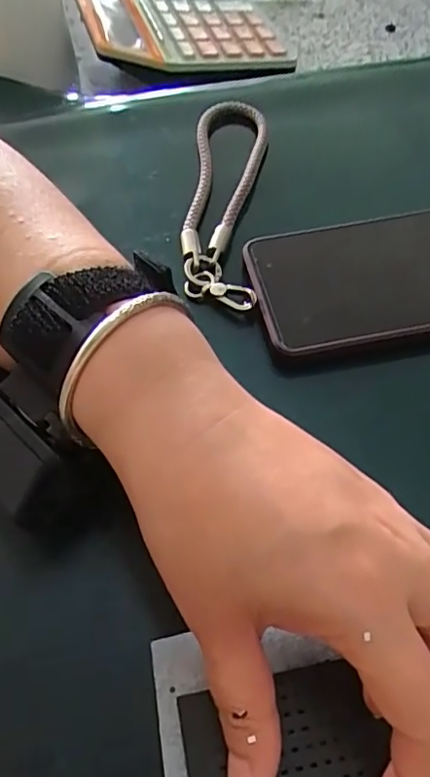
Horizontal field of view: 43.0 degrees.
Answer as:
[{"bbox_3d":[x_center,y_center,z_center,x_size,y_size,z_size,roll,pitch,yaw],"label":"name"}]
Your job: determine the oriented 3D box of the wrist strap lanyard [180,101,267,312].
[{"bbox_3d":[0.007,-0.118,0.329,0.043,0.018,0.181,3,56,1],"label":"wrist strap lanyard"}]

